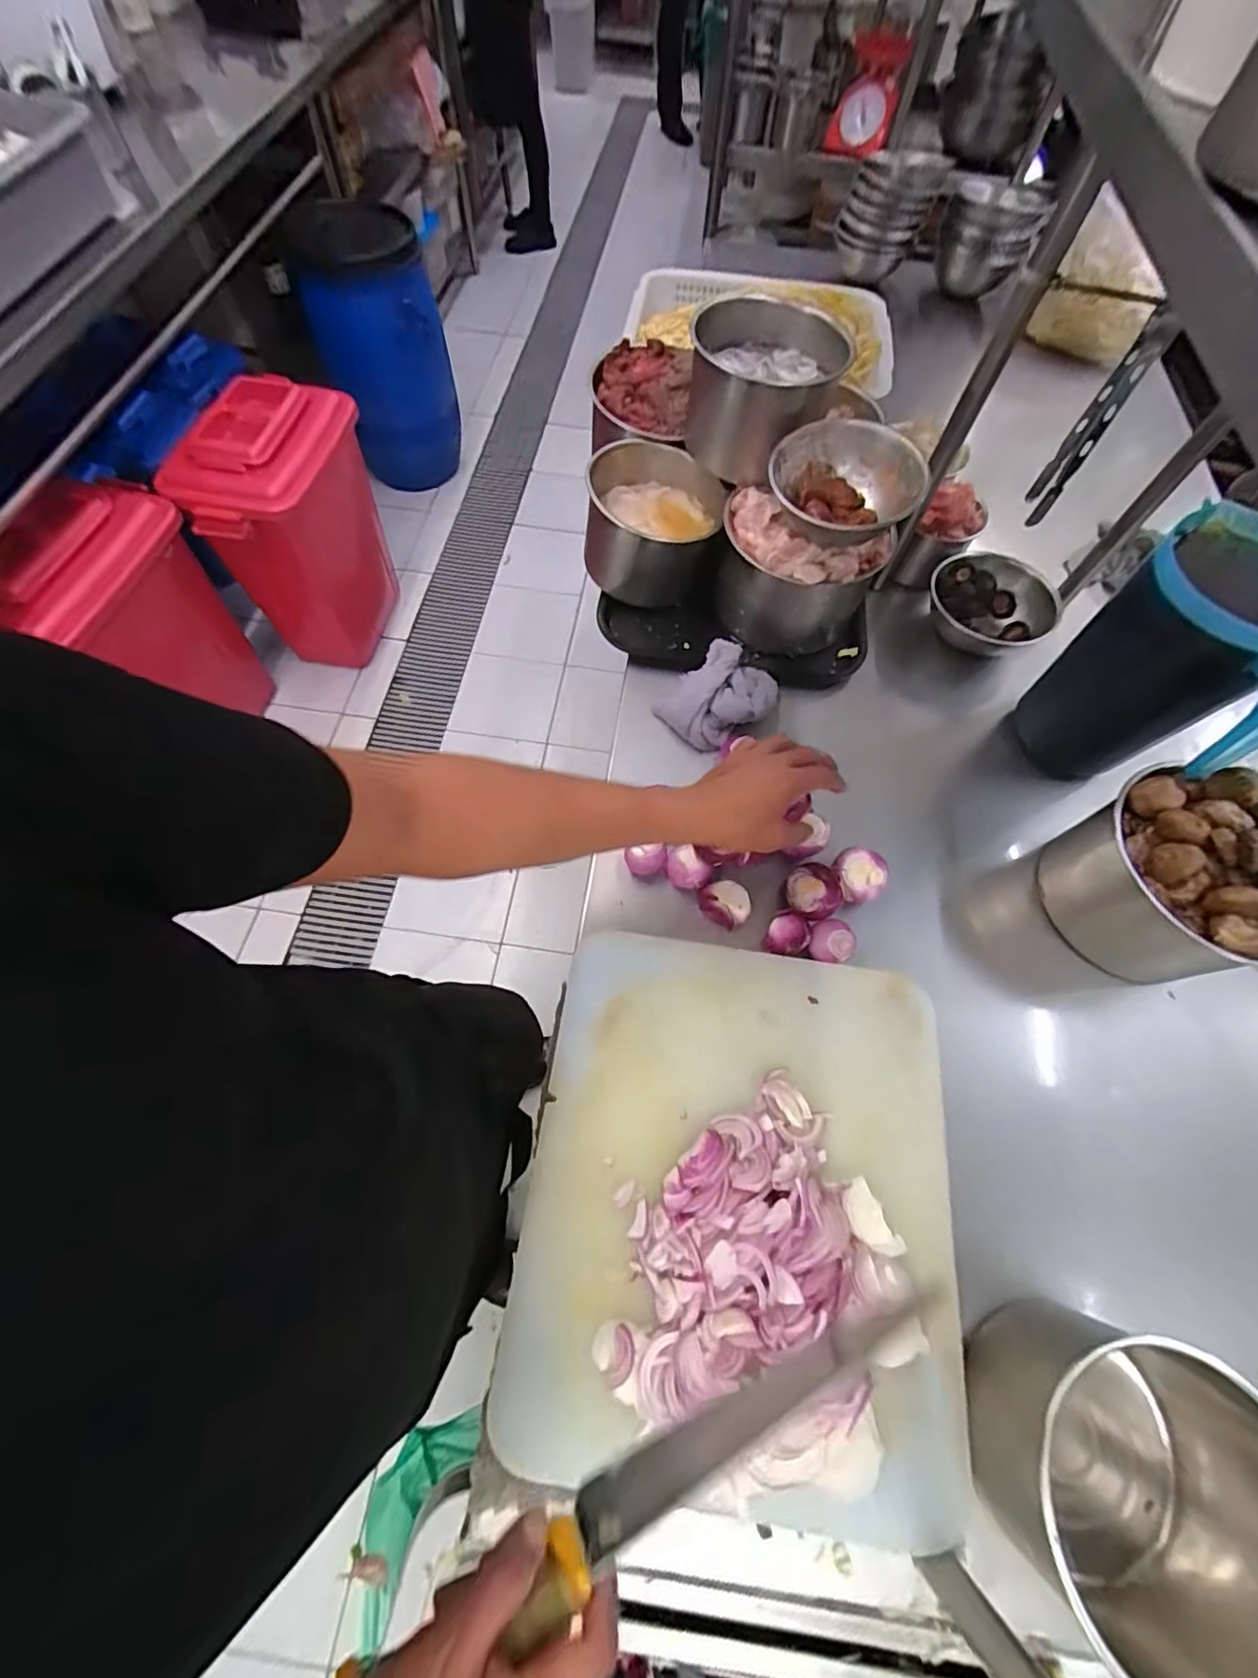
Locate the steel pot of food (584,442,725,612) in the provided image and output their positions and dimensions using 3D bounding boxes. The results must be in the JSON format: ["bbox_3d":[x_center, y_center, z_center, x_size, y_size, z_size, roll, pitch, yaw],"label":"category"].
[{"bbox_3d":[0.031,-0.402,0.746,0.159,0.109,0.164,5,66,0],"label":"steel pot of food"}]

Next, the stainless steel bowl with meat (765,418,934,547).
[{"bbox_3d":[0.220,-0.369,0.608,0.142,0.058,0.139,1,66,-2],"label":"stainless steel bowl with meat"}]

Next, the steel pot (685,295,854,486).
[{"bbox_3d":[0.153,-0.523,0.677,0.159,0.117,0.157,1,66,-2],"label":"steel pot"}]

